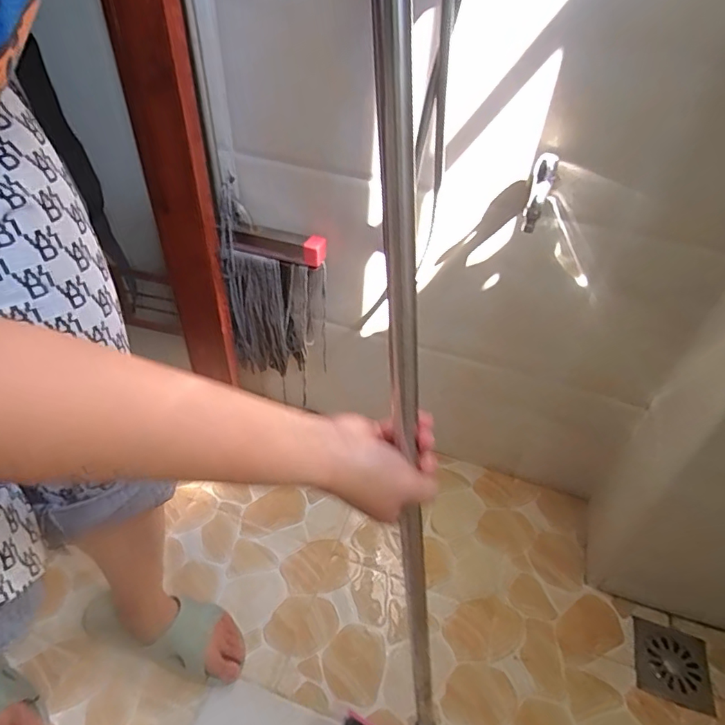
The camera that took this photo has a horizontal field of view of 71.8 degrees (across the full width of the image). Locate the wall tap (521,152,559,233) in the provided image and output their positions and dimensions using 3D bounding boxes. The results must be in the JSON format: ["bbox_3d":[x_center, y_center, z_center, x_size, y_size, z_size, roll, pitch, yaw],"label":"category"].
[{"bbox_3d":[0.227,-0.218,0.646,0.027,0.098,0.041,17,16,12],"label":"wall tap"}]

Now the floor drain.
[{"bbox_3d":[0.508,0.495,0.824,0.112,0.013,0.115,16,43,10],"label":"floor drain"}]

